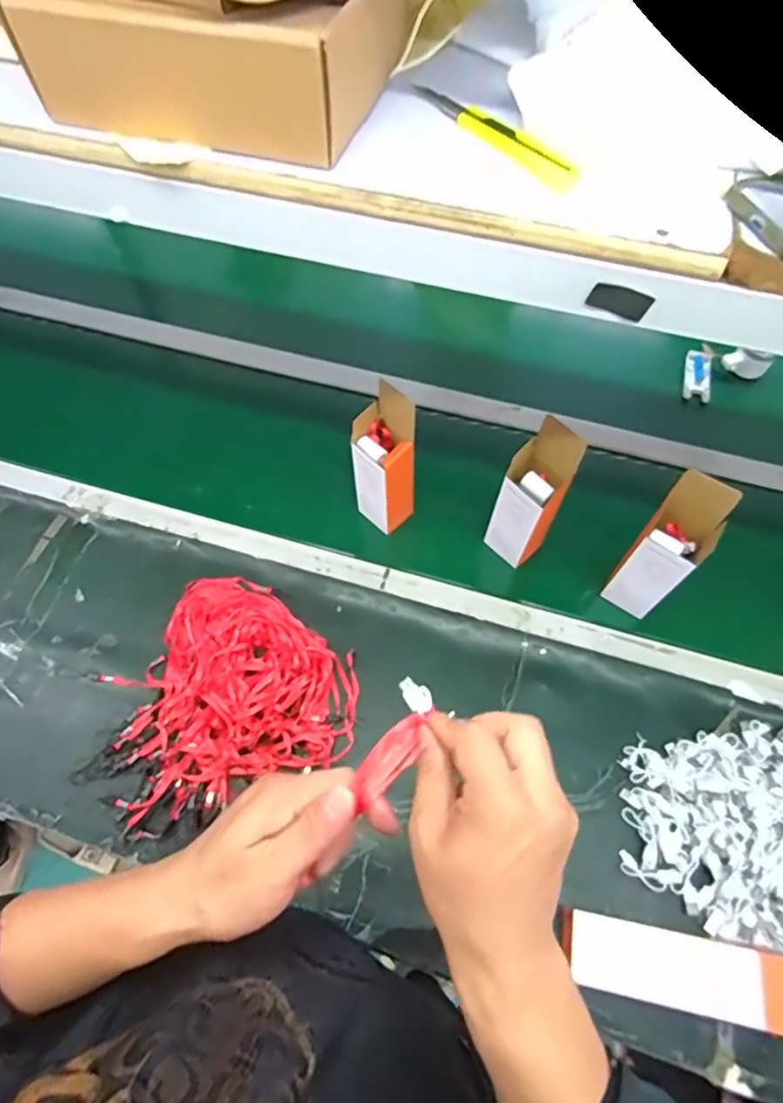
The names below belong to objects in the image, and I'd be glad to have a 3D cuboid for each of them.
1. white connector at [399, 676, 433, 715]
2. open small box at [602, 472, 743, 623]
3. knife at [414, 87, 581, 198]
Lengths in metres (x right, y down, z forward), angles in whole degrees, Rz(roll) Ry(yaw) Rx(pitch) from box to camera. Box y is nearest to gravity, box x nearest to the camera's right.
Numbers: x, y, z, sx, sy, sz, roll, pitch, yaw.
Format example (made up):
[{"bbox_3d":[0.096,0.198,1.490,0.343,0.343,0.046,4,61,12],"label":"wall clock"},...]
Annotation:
[{"bbox_3d":[0.016,0.091,0.373,0.016,0.010,0.027,-27,66,-12],"label":"white connector"},{"bbox_3d":[0.337,0.003,0.728,0.073,0.232,0.071,39,70,18],"label":"open small box"},{"bbox_3d":[0.070,-0.279,0.393,0.020,0.011,0.140,-37,69,-16],"label":"knife"}]

